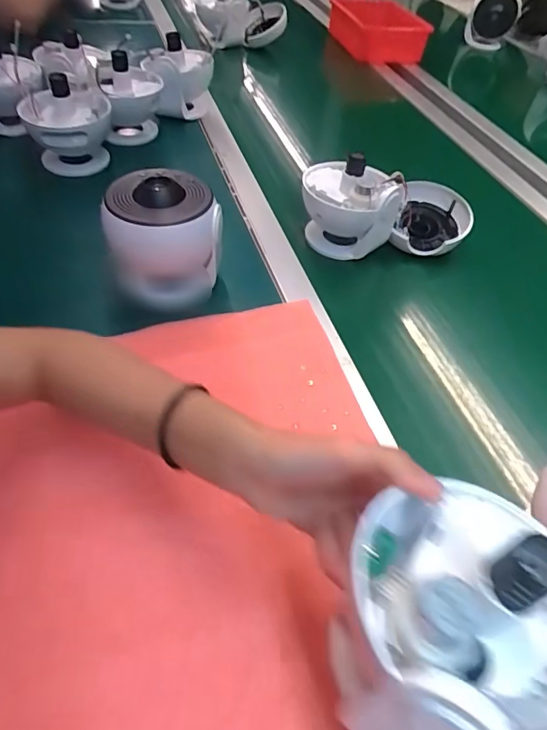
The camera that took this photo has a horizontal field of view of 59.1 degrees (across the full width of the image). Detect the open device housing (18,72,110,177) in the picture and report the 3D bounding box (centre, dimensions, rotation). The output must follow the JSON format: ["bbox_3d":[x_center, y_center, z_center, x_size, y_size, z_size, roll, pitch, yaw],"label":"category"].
[{"bbox_3d":[-0.291,-0.338,0.691,0.117,0.114,0.114,-9,50,-20],"label":"open device housing"}]

